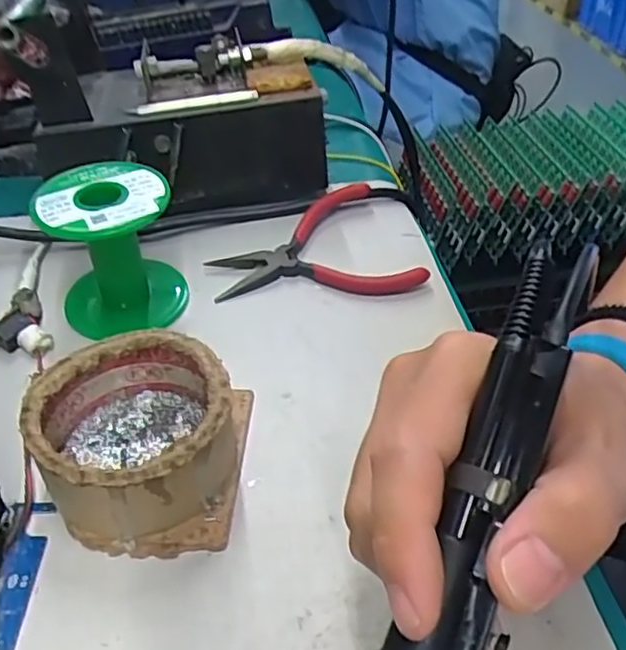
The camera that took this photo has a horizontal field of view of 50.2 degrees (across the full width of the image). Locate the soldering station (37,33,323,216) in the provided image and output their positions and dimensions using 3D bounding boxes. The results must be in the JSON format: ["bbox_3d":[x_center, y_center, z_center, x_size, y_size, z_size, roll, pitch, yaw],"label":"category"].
[{"bbox_3d":[-0.083,-0.132,0.458,0.179,0.086,0.102,-5,42,-1],"label":"soldering station"}]

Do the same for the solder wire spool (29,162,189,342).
[{"bbox_3d":[-0.109,-0.042,0.368,0.068,0.074,0.068,-13,43,-11],"label":"solder wire spool"}]

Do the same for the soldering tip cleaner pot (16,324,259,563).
[{"bbox_3d":[-0.076,0.048,0.291,0.084,0.047,0.084,1,42,4],"label":"soldering tip cleaner pot"}]

